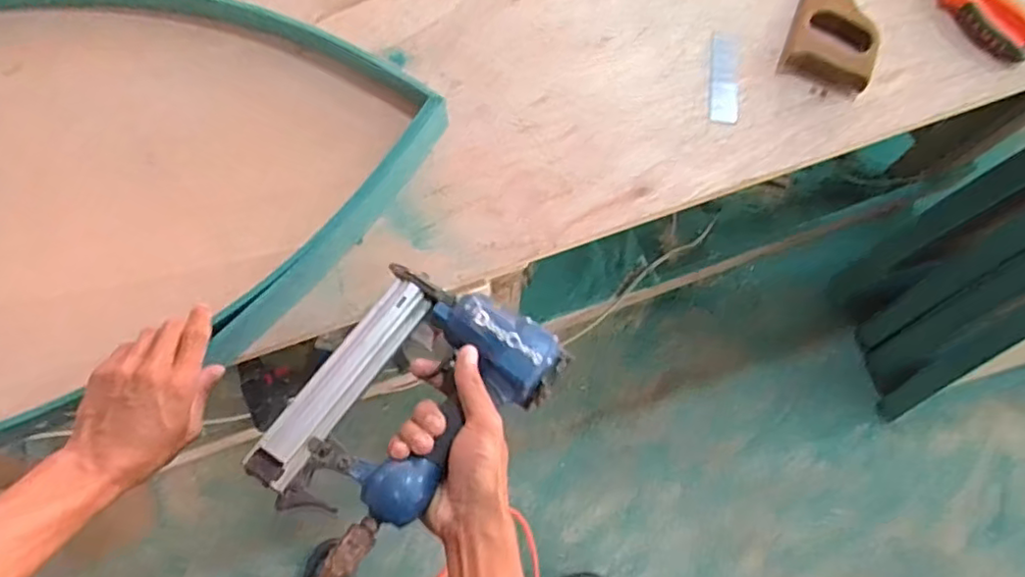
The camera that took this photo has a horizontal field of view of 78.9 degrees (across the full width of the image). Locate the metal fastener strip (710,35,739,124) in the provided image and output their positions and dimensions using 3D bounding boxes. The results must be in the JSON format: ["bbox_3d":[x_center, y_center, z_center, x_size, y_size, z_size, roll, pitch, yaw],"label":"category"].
[{"bbox_3d":[0.231,-0.228,0.677,0.030,0.004,0.109,7,72,2],"label":"metal fastener strip"}]

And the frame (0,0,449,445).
[{"bbox_3d":[-0.401,-0.125,0.604,0.481,0.064,0.522,40,79,10],"label":"frame"}]

